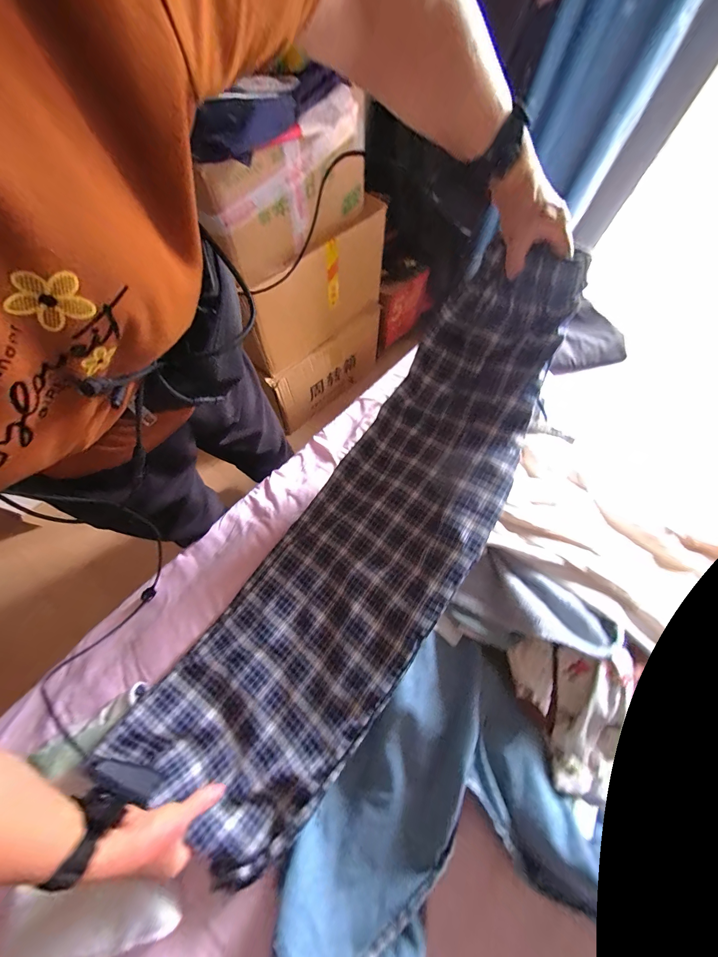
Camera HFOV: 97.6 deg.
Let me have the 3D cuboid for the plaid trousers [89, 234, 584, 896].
[{"bbox_3d":[0.012,0.086,0.470,0.268,0.187,0.843,33,86,12],"label":"plaid trousers"}]

